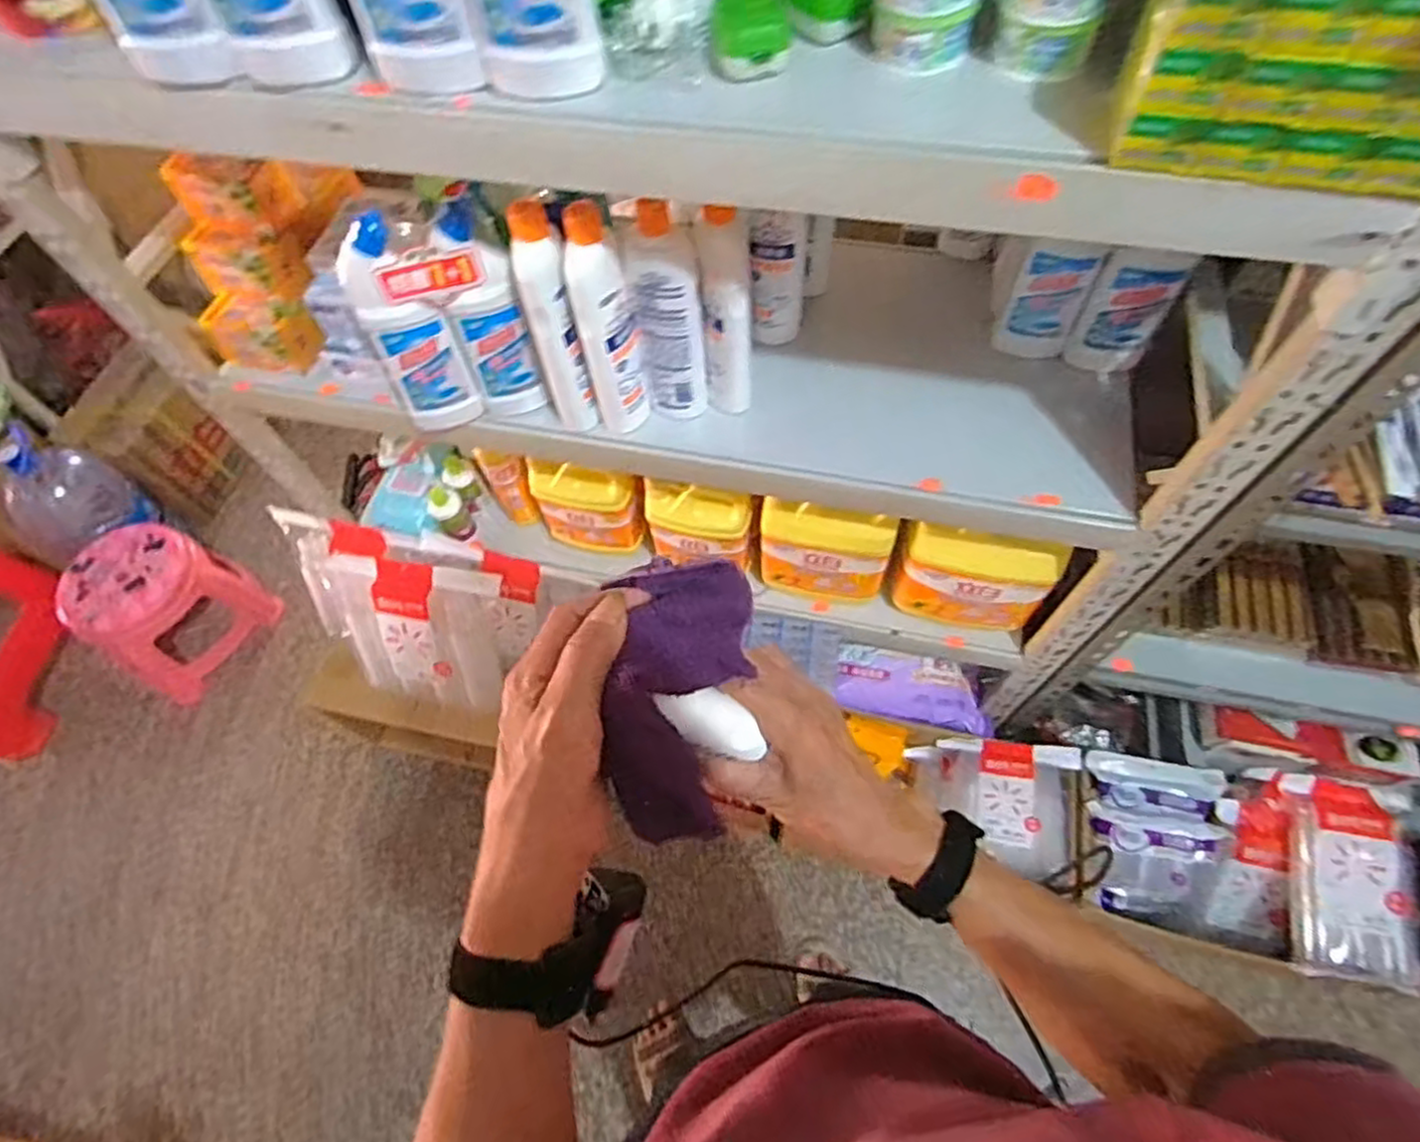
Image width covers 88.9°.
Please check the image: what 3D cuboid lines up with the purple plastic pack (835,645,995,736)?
[{"bbox_3d":[0.356,0.208,1.280,0.285,0.064,0.106,9,62,8],"label":"purple plastic pack"}]

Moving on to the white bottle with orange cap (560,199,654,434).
[{"bbox_3d":[-0.101,-0.239,0.732,0.062,0.247,0.048,-19,62,-7],"label":"white bottle with orange cap"}]

